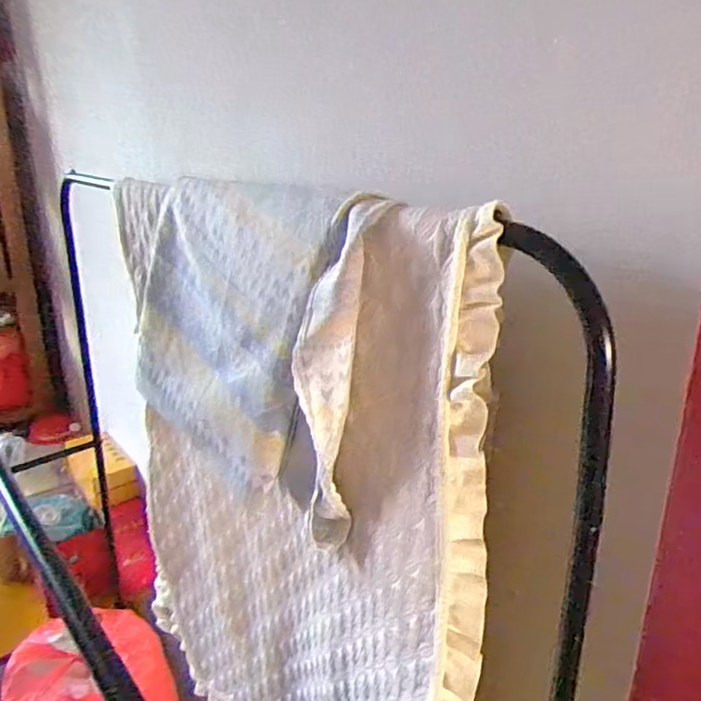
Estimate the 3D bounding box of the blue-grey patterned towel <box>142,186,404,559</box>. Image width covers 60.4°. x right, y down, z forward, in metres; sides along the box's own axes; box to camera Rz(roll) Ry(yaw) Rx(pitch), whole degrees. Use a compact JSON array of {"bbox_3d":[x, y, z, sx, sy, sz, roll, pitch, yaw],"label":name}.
[{"bbox_3d":[-0.135,-0.006,0.699,0.086,0.342,0.407,-17,26,-40],"label":"blue-grey patterned towel"}]

